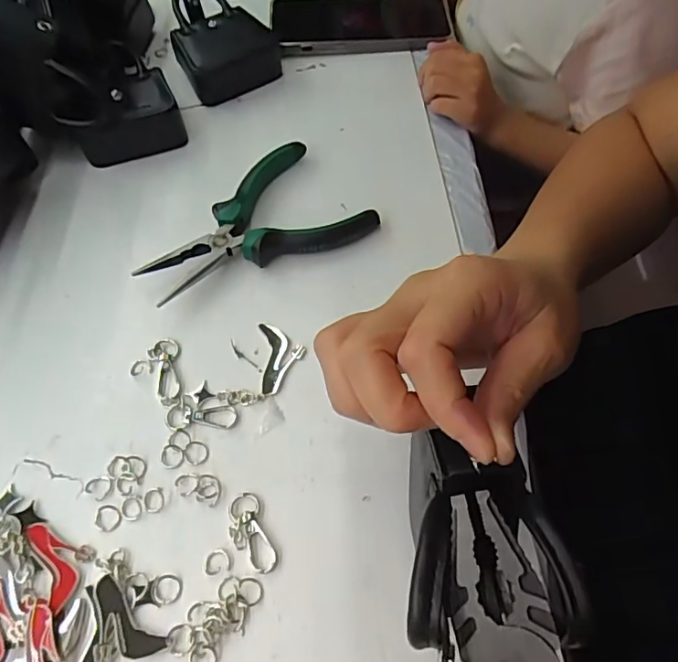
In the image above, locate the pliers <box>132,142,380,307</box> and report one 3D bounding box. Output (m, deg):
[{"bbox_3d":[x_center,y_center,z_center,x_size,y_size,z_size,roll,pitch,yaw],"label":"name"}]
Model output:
[{"bbox_3d":[-0.060,-0.068,0.357,0.148,0.023,0.090,-30,62,-16],"label":"pliers"}]

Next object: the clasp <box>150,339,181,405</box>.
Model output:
[{"bbox_3d":[-0.100,0.023,0.312,0.017,0.004,0.044,-16,59,-9],"label":"clasp"}]

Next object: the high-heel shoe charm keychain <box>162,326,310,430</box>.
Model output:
[{"bbox_3d":[-0.058,0.030,0.306,0.036,0.004,0.083,37,66,21],"label":"high-heel shoe charm keychain"}]

